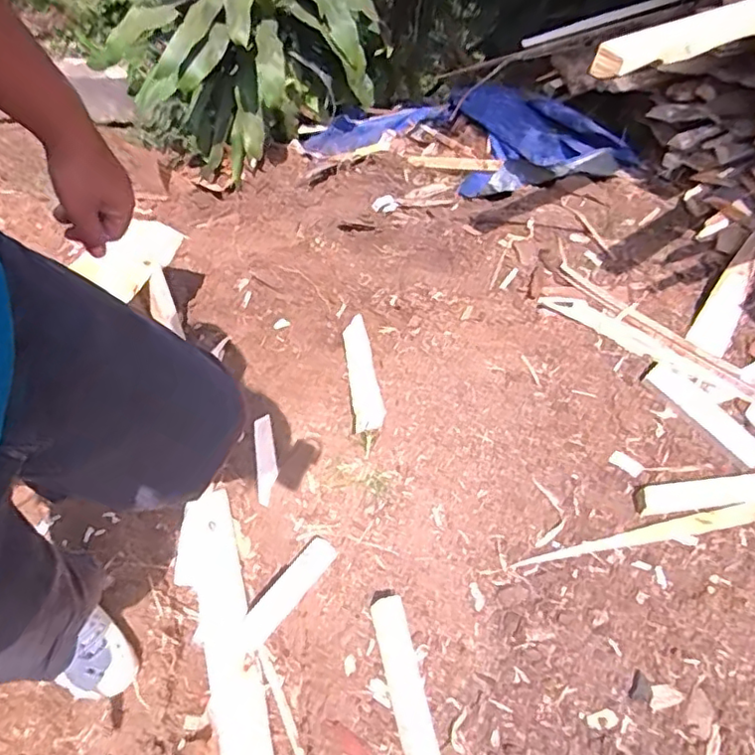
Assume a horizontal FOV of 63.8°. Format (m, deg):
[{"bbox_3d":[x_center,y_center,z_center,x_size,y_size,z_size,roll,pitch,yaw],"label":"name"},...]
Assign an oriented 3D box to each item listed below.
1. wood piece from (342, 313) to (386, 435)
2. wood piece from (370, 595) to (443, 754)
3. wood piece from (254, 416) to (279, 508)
[{"bbox_3d":[-0.035,-0.019,1.386,0.065,0.028,0.405,-5,36,-4],"label":"wood piece"},{"bbox_3d":[0.049,0.529,1.038,0.060,0.032,0.287,-11,67,-11],"label":"wood piece"},{"bbox_3d":[-0.241,0.177,1.309,0.046,0.028,0.193,-6,67,-9],"label":"wood piece"}]

